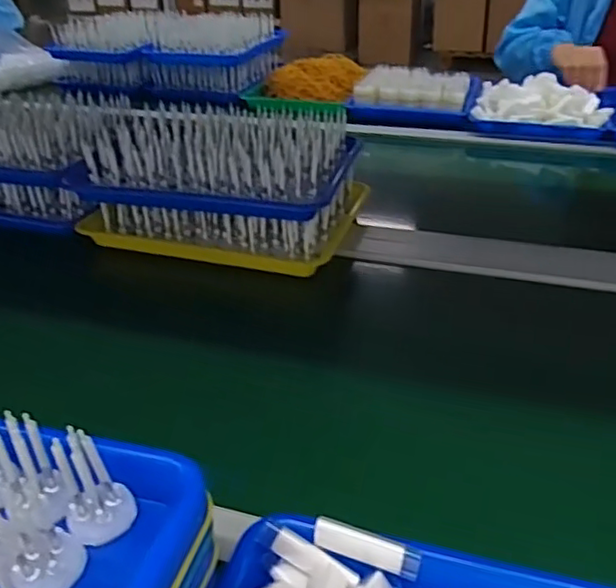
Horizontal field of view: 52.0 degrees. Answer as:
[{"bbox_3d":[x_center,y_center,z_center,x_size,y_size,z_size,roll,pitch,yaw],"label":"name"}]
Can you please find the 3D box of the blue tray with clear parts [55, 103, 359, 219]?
[{"bbox_3d":[-0.130,-0.171,0.814,0.352,0.086,0.204,9,33,16],"label":"blue tray with clear parts"}]

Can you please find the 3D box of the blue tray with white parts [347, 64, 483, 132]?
[{"bbox_3d":[0.225,-0.410,1.305,0.245,0.067,0.219,10,34,17],"label":"blue tray with white parts"}]

